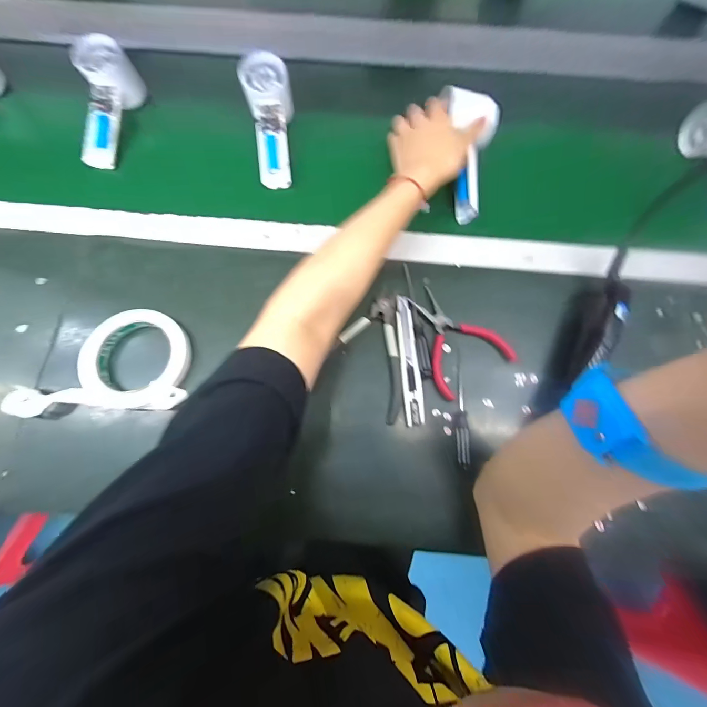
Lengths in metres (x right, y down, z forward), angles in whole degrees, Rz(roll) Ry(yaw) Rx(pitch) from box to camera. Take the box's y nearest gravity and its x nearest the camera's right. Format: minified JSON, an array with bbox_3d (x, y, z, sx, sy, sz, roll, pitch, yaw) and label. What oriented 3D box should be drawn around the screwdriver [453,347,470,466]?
[{"bbox_3d":[0.112,0.054,0.335,0.013,0.011,0.118,2,75,2],"label":"screwdriver"}]

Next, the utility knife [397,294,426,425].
[{"bbox_3d":[0.060,0.005,0.350,0.020,0.005,0.141,-4,75,0],"label":"utility knife"}]

